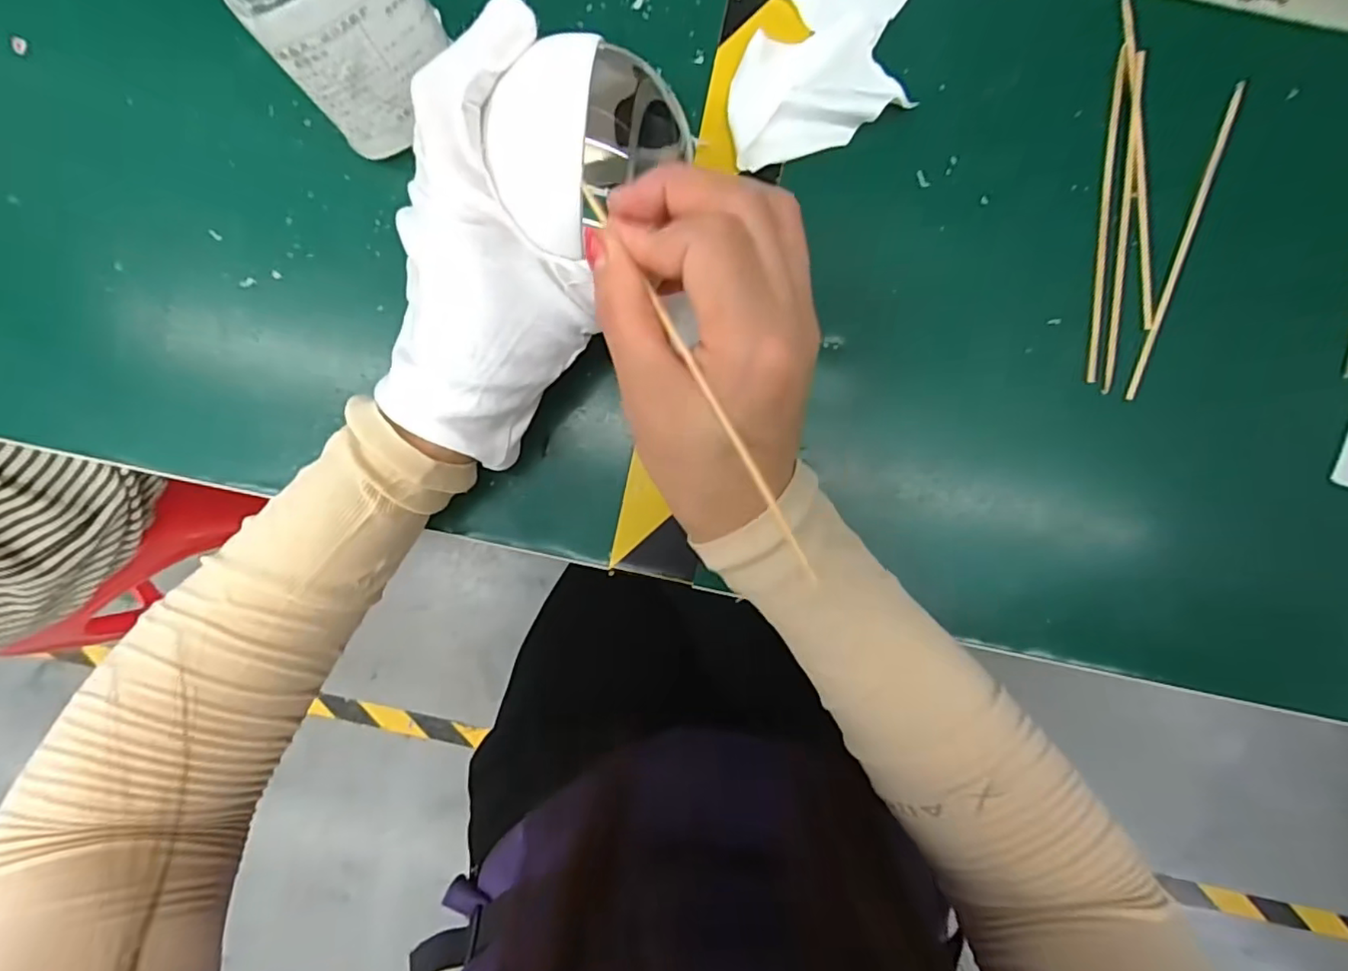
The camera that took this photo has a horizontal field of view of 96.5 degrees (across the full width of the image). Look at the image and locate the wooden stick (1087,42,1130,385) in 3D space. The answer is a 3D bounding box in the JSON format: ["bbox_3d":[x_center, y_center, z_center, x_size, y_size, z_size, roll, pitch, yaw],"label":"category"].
[{"bbox_3d":[0.191,-0.120,0.267,0.006,0.006,0.146,5,89,0],"label":"wooden stick"}]

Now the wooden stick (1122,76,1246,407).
[{"bbox_3d":[0.227,-0.108,0.267,0.006,0.006,0.145,21,89,1],"label":"wooden stick"}]

